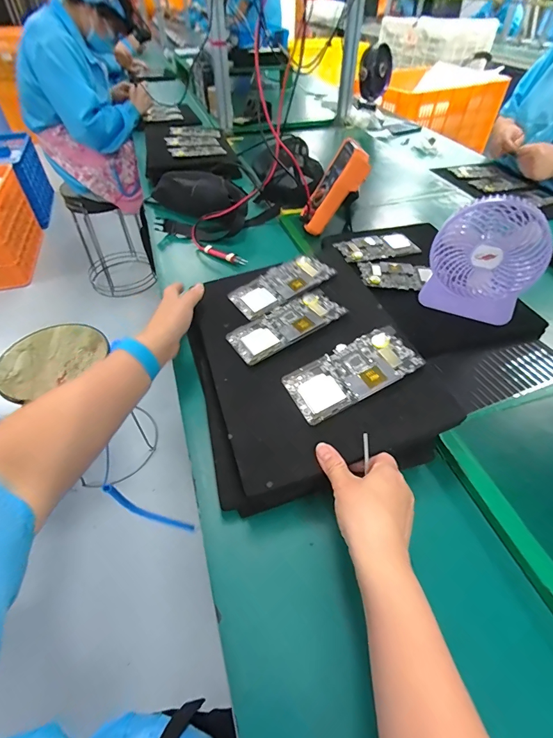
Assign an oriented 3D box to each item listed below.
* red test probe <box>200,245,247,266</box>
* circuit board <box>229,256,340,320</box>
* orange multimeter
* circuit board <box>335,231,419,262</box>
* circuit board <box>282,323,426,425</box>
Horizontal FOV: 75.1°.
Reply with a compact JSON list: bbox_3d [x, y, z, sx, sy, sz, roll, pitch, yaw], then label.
[{"bbox_3d":[-0.117,-0.240,0.752,0.118,0.020,0.021,22,51,21],"label":"red test probe"},{"bbox_3d":[0.008,-0.128,0.546,0.153,0.005,0.075,-30,57,-12],"label":"circuit board"},{"bbox_3d":[0.114,-0.363,0.732,0.054,0.176,0.073,19,40,-27],"label":"orange multimeter"},{"bbox_3d":[0.197,-0.238,0.695,0.156,0.010,0.079,-17,48,-15],"label":"circuit board"},{"bbox_3d":[0.090,0.003,0.429,0.155,0.004,0.074,-28,58,-9],"label":"circuit board"}]

